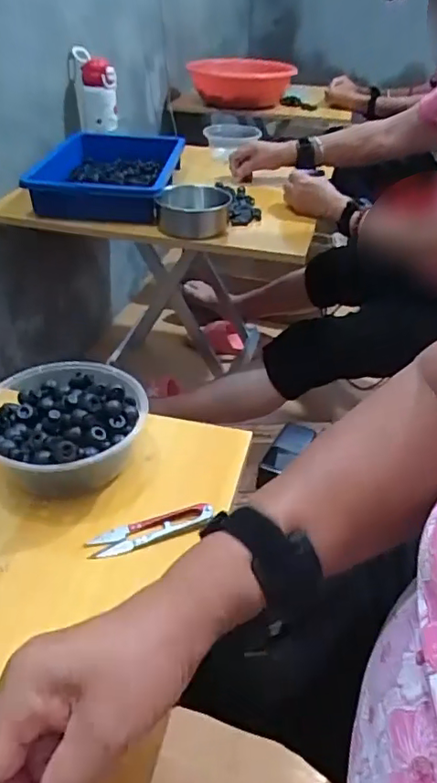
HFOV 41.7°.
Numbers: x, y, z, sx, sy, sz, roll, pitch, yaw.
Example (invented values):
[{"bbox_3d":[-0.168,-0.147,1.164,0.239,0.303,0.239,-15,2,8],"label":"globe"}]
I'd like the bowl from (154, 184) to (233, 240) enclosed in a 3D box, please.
[{"bbox_3d":[-0.043,-0.316,0.998,0.128,0.058,0.134,1,37,-1],"label":"bowl"}]

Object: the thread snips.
[{"bbox_3d":[-0.054,0.110,0.462,0.101,0.011,0.023,-12,40,-18],"label":"thread snips"}]

